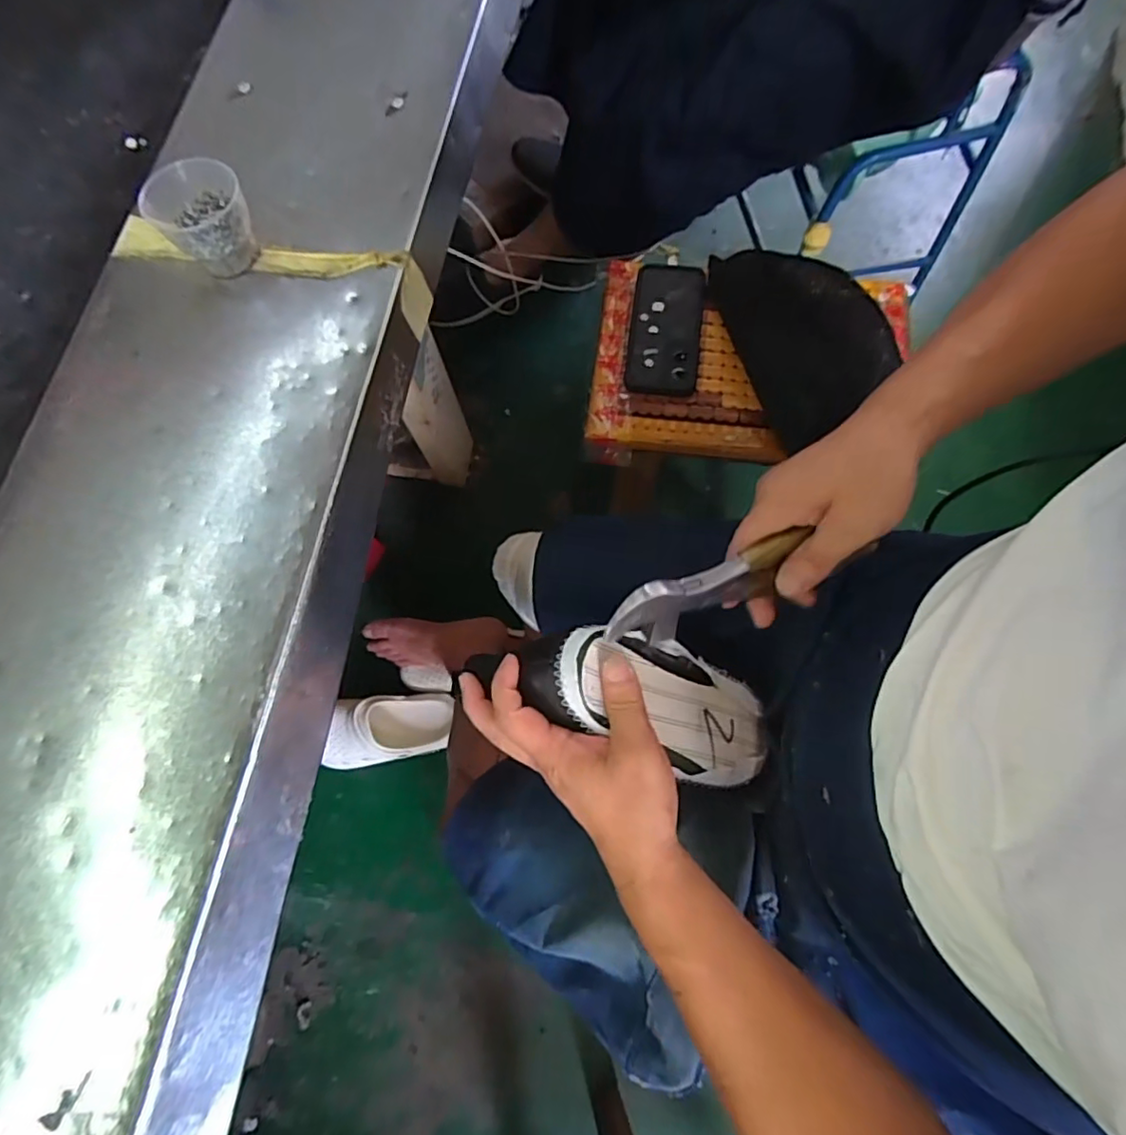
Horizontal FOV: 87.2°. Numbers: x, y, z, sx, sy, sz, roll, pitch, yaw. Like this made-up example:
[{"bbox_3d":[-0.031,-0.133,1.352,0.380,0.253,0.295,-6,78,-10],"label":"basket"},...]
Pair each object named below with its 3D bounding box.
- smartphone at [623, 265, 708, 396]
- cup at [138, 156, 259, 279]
[{"bbox_3d":[0.120,-0.280,0.687,0.081,0.013,0.175,8,76,3],"label":"smartphone"},{"bbox_3d":[-0.251,-0.243,0.418,0.061,0.051,0.055,-23,76,-5],"label":"cup"}]

